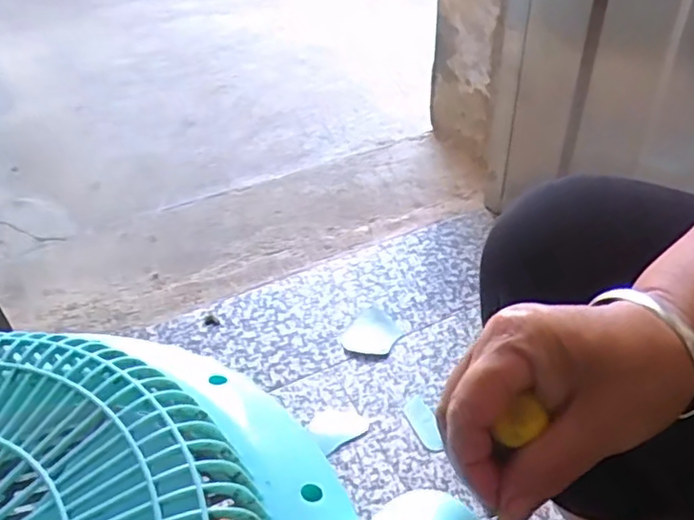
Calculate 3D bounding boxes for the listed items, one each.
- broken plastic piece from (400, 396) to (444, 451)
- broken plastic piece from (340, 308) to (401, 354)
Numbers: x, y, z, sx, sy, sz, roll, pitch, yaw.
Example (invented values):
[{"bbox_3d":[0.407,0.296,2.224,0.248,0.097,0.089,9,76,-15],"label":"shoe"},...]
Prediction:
[{"bbox_3d":[0.094,0.197,0.741,0.030,0.004,0.078,-17,41,-16],"label":"broken plastic piece"},{"bbox_3d":[0.035,0.100,0.845,0.068,0.007,0.084,24,46,29],"label":"broken plastic piece"}]

